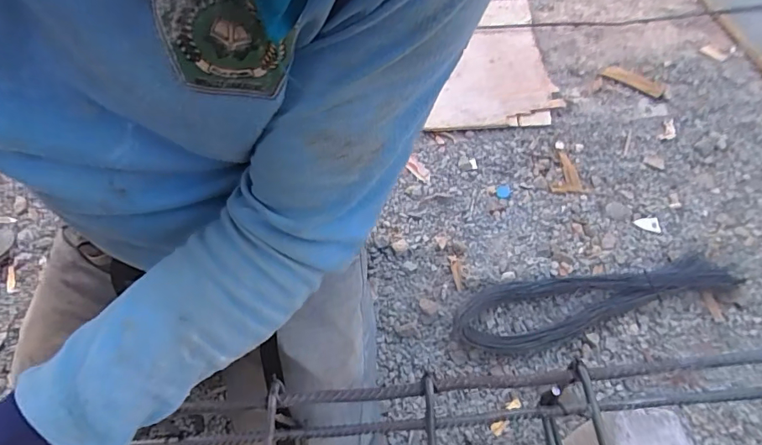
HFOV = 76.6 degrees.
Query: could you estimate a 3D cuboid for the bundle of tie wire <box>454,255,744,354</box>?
[{"bbox_3d":[0.327,0.117,0.721,0.427,0.027,0.101,-9,55,-2],"label":"bundle of tie wire"}]

